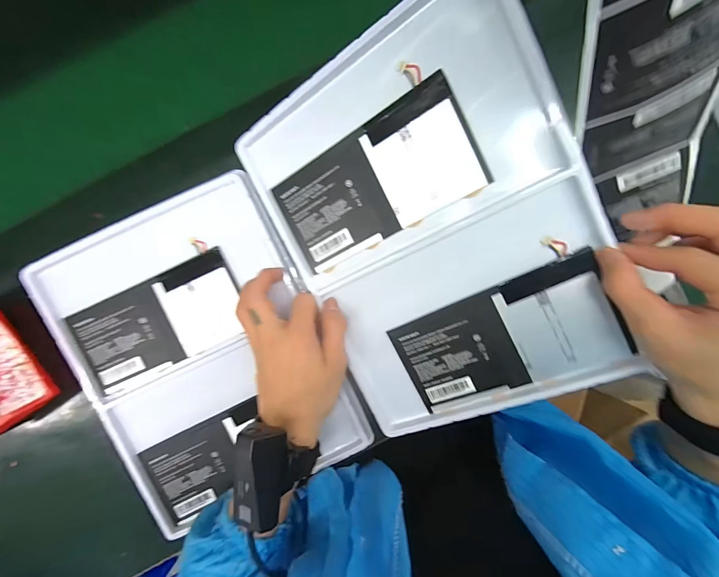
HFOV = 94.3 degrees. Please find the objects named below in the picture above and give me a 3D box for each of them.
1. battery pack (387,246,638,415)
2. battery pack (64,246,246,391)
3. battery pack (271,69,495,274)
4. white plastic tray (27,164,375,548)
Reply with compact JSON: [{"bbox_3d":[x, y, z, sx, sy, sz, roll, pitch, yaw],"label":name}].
[{"bbox_3d":[0.119,0.045,0.285,0.170,0.005,0.089,-27,94,22],"label":"battery pack"},{"bbox_3d":[-0.205,0.035,0.352,0.170,0.015,0.092,-25,93,0],"label":"battery pack"},{"bbox_3d":[0.011,-0.087,0.284,0.169,0.004,0.090,-26,95,24],"label":"battery pack"},{"bbox_3d":[-0.160,0.070,0.352,0.238,0.023,0.313,-25,93,0],"label":"white plastic tray"}]

